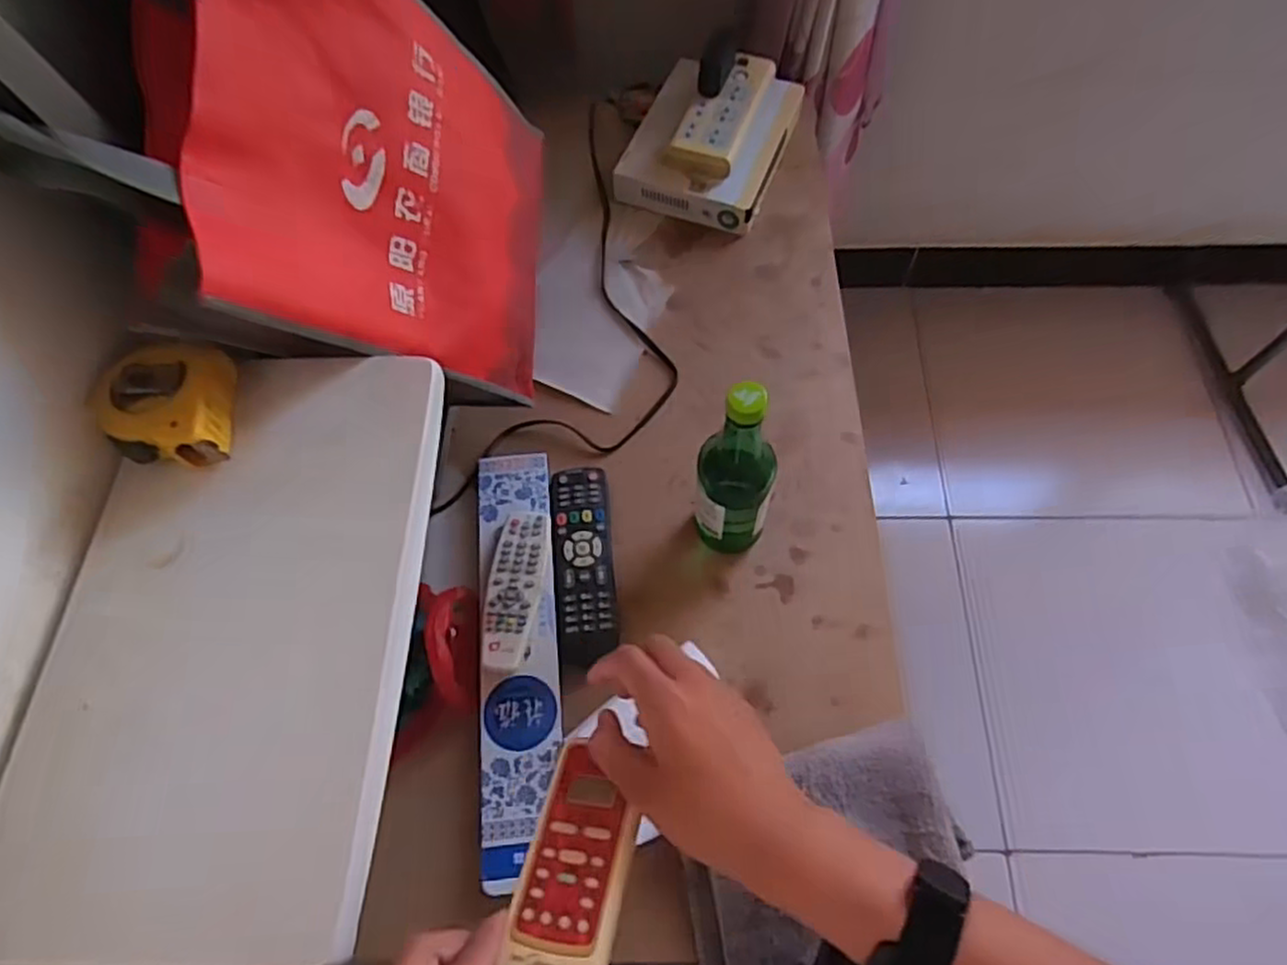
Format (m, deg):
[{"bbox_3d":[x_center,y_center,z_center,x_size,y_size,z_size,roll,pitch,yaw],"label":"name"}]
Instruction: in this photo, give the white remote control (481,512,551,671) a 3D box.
[{"bbox_3d":[-0.110,0.090,0.640,0.045,0.027,0.142,3,66,3],"label":"white remote control"}]

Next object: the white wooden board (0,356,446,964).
[{"bbox_3d":[-0.238,0.075,0.422,0.200,0.031,0.340,0,65,2],"label":"white wooden board"}]

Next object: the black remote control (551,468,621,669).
[{"bbox_3d":[-0.054,0.070,0.665,0.052,0.020,0.185,-6,65,-1],"label":"black remote control"}]

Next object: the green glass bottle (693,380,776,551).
[{"bbox_3d":[0.074,-0.002,0.593,0.065,0.214,0.056,11,66,7],"label":"green glass bottle"}]

